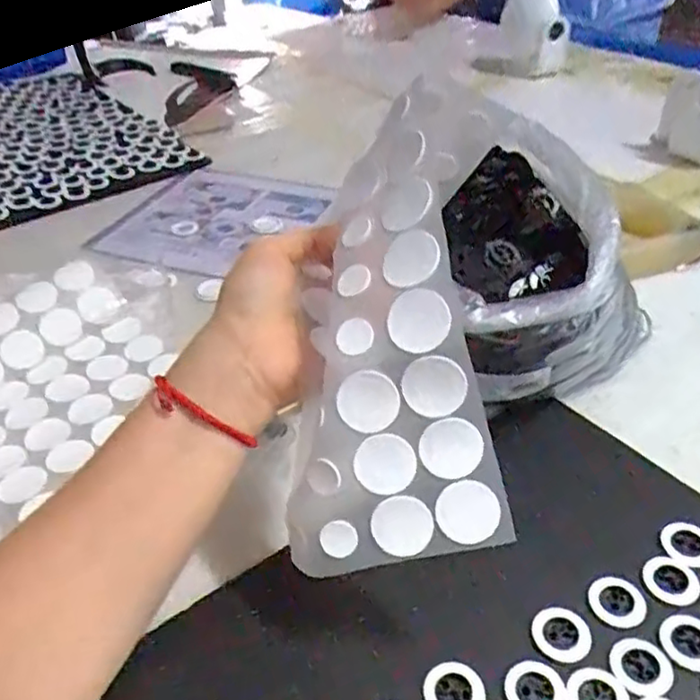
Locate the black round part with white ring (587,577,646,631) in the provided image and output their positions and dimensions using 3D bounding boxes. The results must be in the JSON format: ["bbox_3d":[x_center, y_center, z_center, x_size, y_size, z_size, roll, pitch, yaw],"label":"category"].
[{"bbox_3d":[0.145,0.136,0.364,0.029,0.004,0.028,-2,38,1],"label":"black round part with white ring"}]

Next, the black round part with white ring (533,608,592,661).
[{"bbox_3d":[0.109,0.146,0.347,0.029,0.004,0.026,3,38,7],"label":"black round part with white ring"}]

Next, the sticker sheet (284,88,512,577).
[{"bbox_3d":[0.026,-0.012,0.333,0.100,0.239,0.066,3,-6,7],"label":"sticker sheet"}]

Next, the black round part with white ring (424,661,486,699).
[{"bbox_3d":[0.051,0.166,0.327,0.028,0.004,0.028,-15,40,-16],"label":"black round part with white ring"}]

